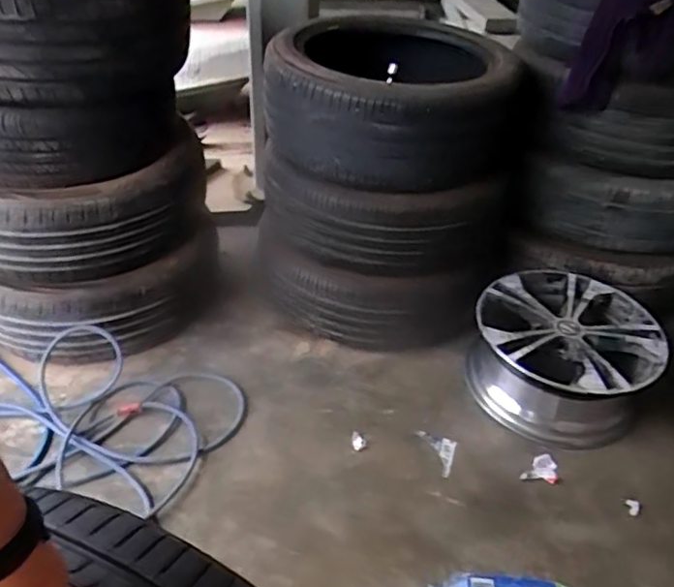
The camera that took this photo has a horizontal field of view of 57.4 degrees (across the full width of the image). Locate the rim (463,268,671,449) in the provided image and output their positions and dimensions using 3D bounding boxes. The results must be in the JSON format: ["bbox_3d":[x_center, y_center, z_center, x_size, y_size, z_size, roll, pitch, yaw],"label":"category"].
[{"bbox_3d":[0.539,0.148,1.493,0.402,0.207,0.378,3,38,-2],"label":"rim"}]

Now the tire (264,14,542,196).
[{"bbox_3d":[0.126,-0.502,1.545,0.607,0.232,0.595,3,39,0],"label":"tire"}]

